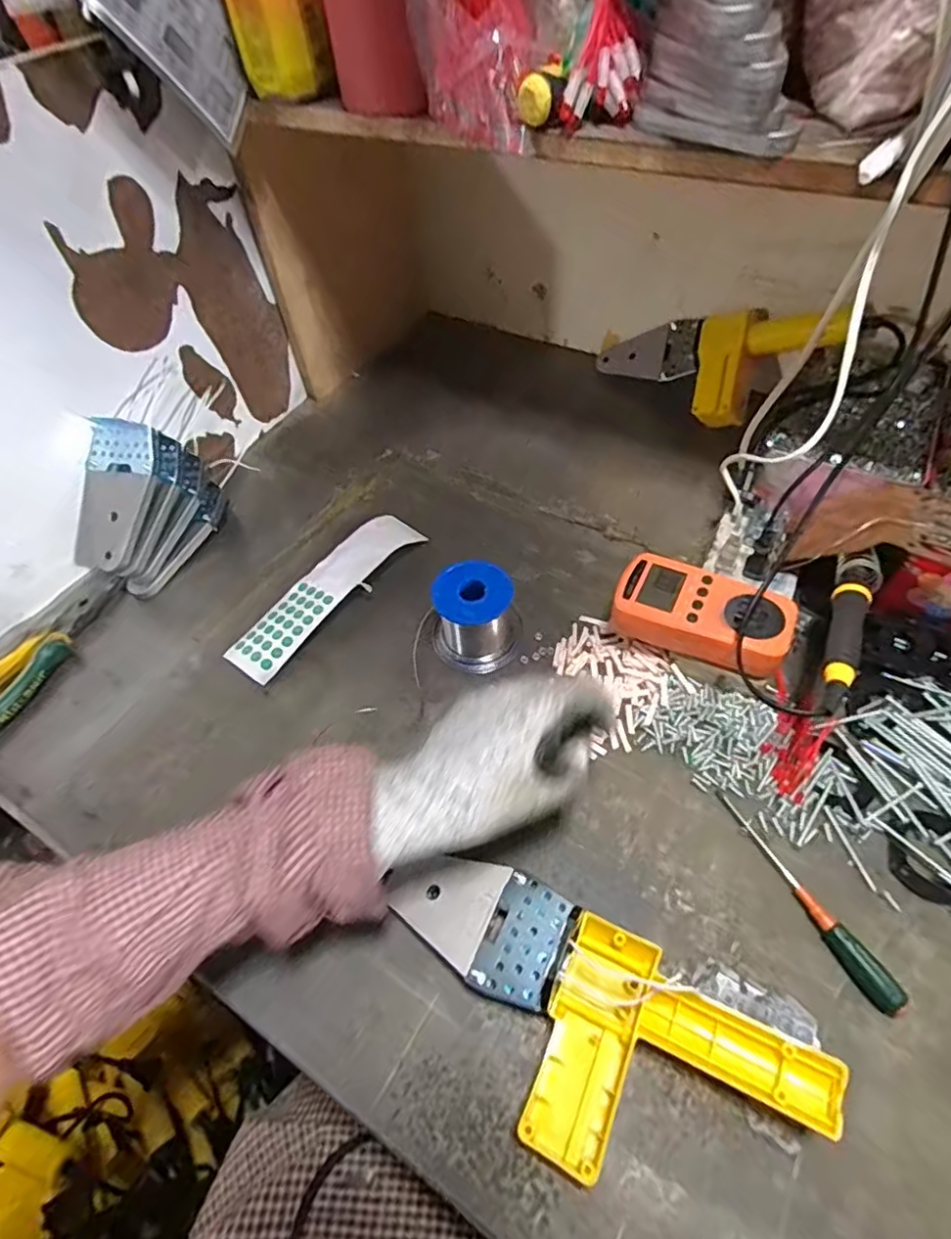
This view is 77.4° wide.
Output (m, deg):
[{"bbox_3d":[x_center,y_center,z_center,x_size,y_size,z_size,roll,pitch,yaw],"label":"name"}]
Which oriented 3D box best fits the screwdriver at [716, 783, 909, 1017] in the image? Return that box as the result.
[{"bbox_3d":[0.208,0.175,0.380,0.018,0.016,0.148,-26,55,-14],"label":"screwdriver"}]

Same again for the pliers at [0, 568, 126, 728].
[{"bbox_3d":[-0.400,0.029,0.545,0.051,0.028,0.183,11,55,13],"label":"pliers"}]

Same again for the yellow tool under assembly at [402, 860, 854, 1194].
[{"bbox_3d":[0.054,0.227,0.336,0.254,0.047,0.112,22,58,21],"label":"yellow tool under assembly"}]

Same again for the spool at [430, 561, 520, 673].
[{"bbox_3d":[-0.002,-0.004,0.500,0.074,0.066,0.064,-10,53,-2],"label":"spool"}]

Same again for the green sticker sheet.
[{"bbox_3d":[-0.142,-0.030,0.562,0.060,0.032,0.210,32,62,26],"label":"green sticker sheet"}]

